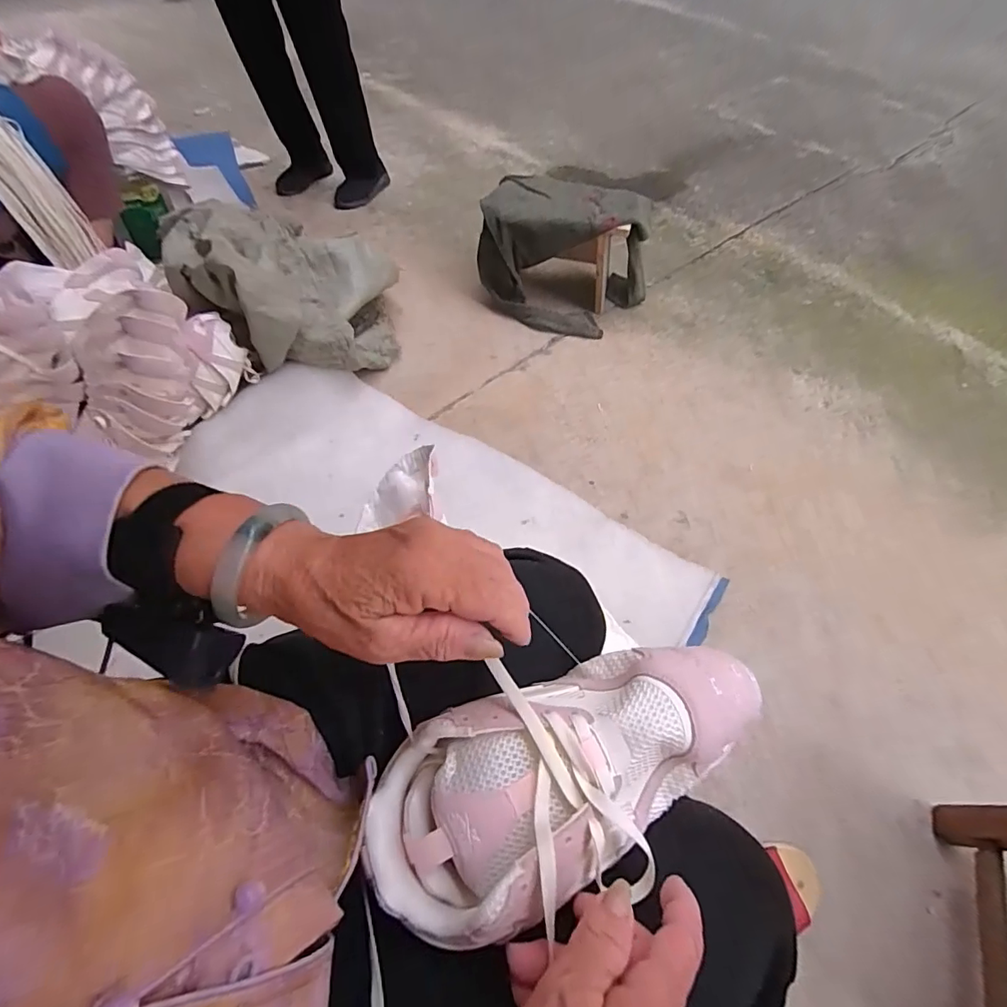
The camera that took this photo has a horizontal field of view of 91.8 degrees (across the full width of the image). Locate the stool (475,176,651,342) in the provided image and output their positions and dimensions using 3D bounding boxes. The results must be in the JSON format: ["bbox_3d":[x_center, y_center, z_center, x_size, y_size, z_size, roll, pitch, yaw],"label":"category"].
[{"bbox_3d":[0.162,-0.664,1.303,0.412,0.252,0.338,28,62,17],"label":"stool"}]

